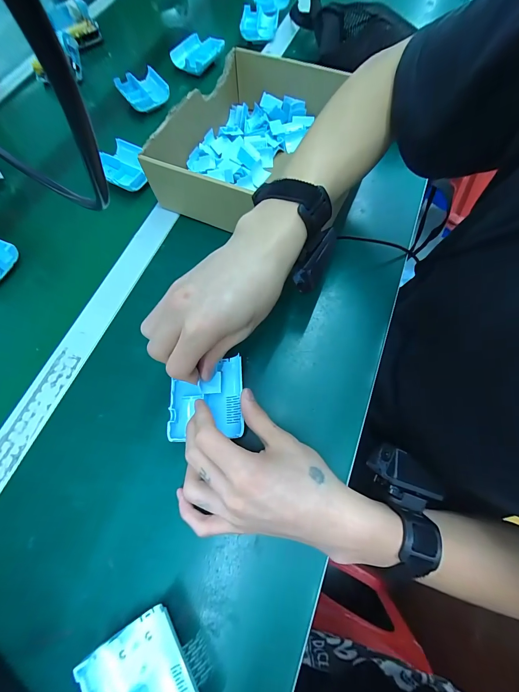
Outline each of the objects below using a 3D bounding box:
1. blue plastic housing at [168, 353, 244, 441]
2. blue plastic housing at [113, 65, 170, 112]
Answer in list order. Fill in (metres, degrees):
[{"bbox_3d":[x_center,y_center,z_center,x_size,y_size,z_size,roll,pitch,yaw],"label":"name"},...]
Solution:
[{"bbox_3d":[-0.050,0.049,0.279,0.067,0.029,0.076,-4,69,0],"label":"blue plastic housing"},{"bbox_3d":[-0.195,-0.431,0.486,0.068,0.019,0.088,-32,71,-10],"label":"blue plastic housing"}]

